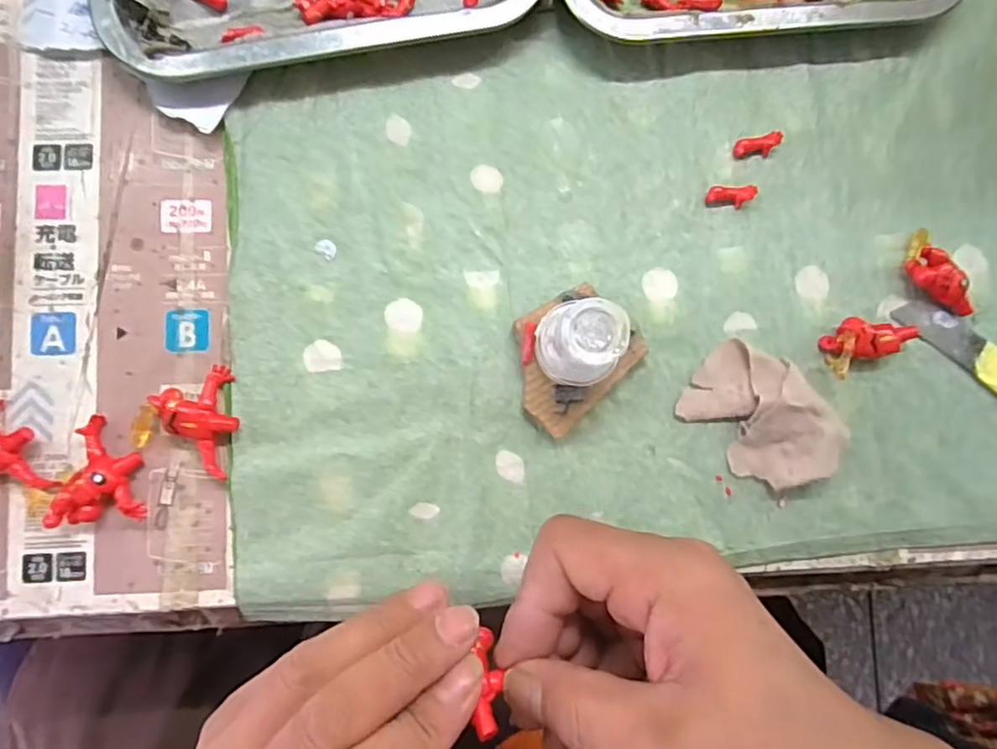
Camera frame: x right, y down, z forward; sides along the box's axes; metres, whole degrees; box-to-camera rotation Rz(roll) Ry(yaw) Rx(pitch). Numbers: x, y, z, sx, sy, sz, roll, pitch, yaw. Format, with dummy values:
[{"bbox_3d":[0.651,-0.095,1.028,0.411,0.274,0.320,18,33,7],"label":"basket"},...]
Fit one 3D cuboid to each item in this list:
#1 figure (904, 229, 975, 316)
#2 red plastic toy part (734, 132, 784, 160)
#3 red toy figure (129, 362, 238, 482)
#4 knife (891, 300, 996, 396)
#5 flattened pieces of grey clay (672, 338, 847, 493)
[{"bbox_3d":[0.217,-0.048,0.287,0.022,0.015,0.047,-27,88,-4],"label":"figure"},{"bbox_3d":[0.130,-0.115,0.294,0.023,0.007,0.010,-12,87,-4],"label":"red plastic toy part"},{"bbox_3d":[-0.137,0.018,0.263,0.042,0.015,0.046,0,86,-3],"label":"red toy figure"},{"bbox_3d":[0.245,-0.007,0.289,0.101,0.006,0.023,36,85,0],"label":"knife"},{"bbox_3d":[0.126,0.021,0.276,0.050,0.019,0.072,-42,89,-5],"label":"flattened pieces of grey clay"}]

